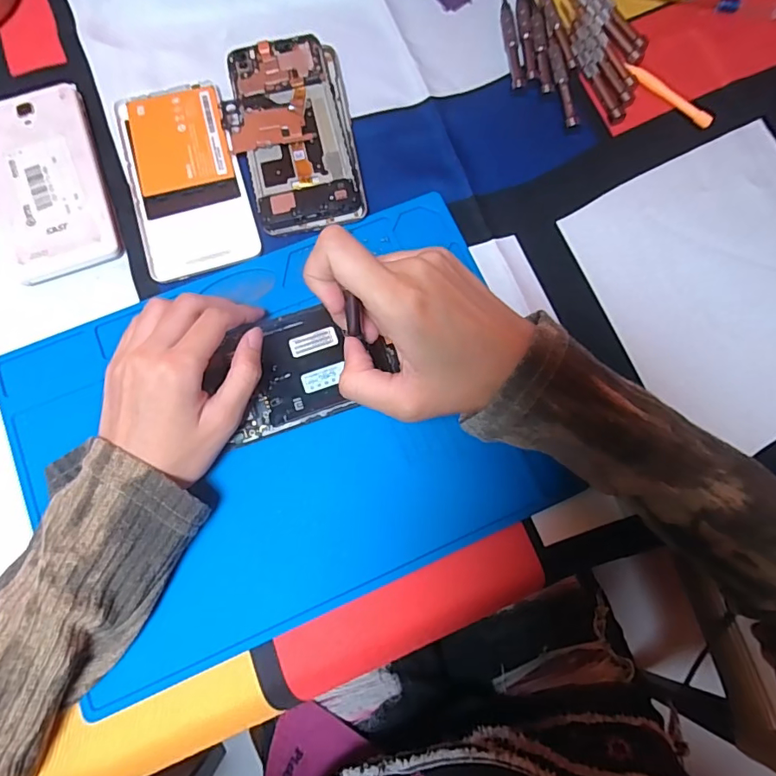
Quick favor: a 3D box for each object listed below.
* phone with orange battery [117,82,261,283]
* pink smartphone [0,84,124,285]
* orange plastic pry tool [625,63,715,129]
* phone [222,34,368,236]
[{"bbox_3d":[-0.145,-0.152,0.348,0.076,0.004,0.149,-16,78,-5],"label":"phone with orange battery"},{"bbox_3d":[-0.235,-0.145,0.345,0.068,0.012,0.140,-19,79,-6],"label":"pink smartphone"},{"bbox_3d":[0.214,-0.224,0.374,0.077,0.007,0.012,38,79,7],"label":"orange plastic pry tool"},{"bbox_3d":[-0.069,-0.185,0.353,0.086,0.010,0.155,-9,78,-4],"label":"phone"}]

